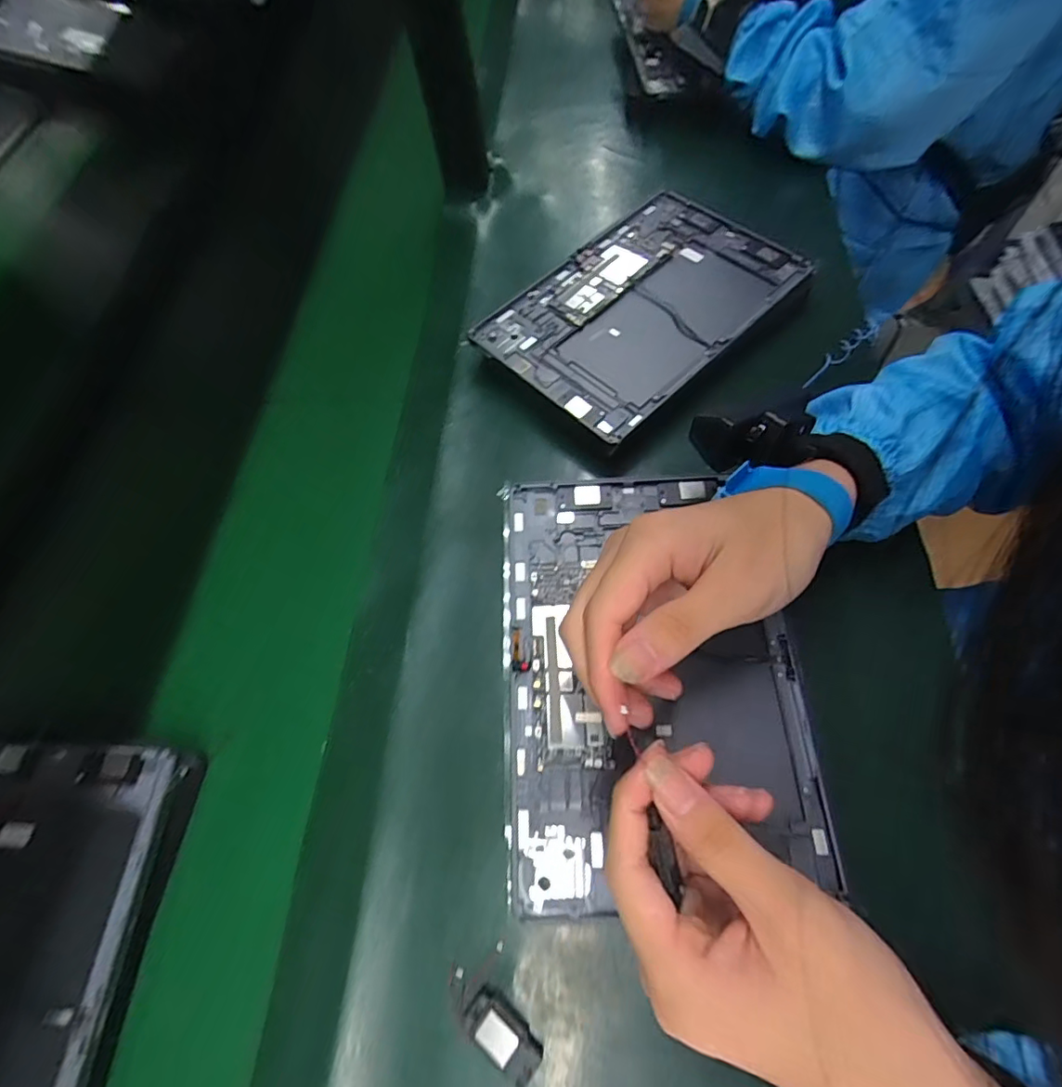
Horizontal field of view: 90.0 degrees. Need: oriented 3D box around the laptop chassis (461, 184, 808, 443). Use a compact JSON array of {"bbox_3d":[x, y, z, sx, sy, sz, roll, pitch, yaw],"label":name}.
[{"bbox_3d":[0.090,-0.195,0.434,0.231,0.009,0.156,-41,71,-11],"label":"laptop chassis"}]

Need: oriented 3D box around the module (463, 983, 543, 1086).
[{"bbox_3d":[-0.014,0.238,0.258,0.039,0.008,0.020,35,71,18],"label":"module"}]

